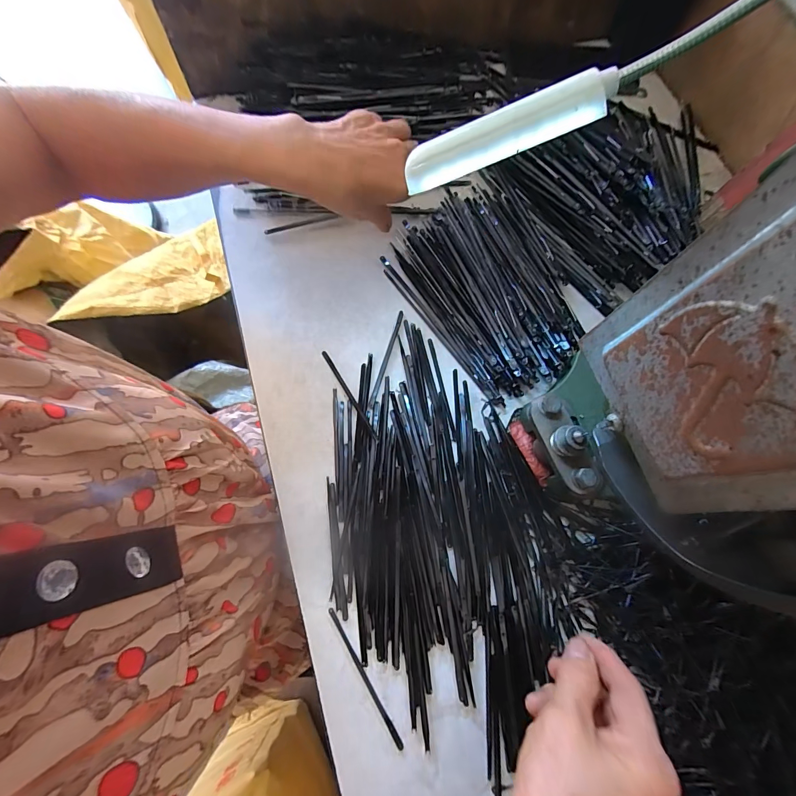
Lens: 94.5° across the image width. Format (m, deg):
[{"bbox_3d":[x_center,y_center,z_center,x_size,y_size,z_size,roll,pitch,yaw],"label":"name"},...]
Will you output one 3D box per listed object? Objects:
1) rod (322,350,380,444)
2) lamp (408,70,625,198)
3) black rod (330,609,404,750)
[{"bbox_3d":[-0.042,-0.004,0.325,0.006,0.004,0.095,-31,76,-11],"label":"rod"},{"bbox_3d":[0.045,-0.111,0.155,0.087,0.015,0.015,-15,72,15],"label":"lamp"},{"bbox_3d":[-0.024,0.197,0.261,0.006,0.004,0.097,-31,76,-11],"label":"black rod"}]

